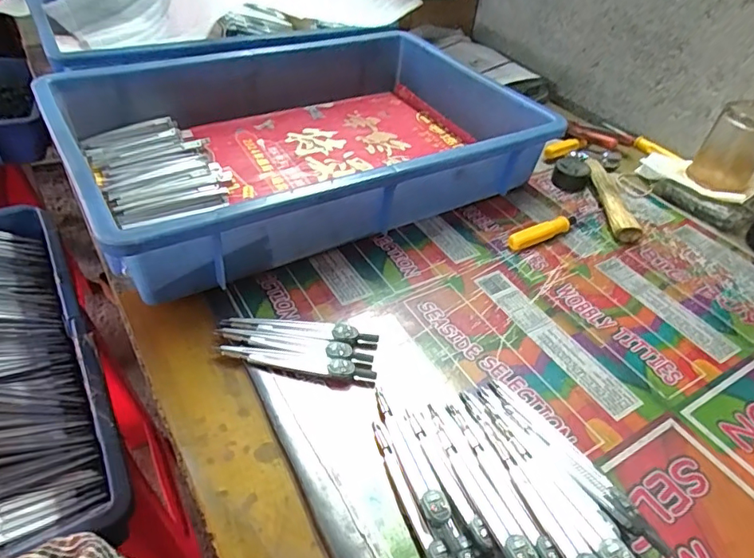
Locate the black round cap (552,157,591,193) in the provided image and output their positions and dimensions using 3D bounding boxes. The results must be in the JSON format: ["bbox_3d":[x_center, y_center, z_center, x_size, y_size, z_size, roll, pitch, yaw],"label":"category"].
[{"bbox_3d":[0.216,-0.117,0.568,0.038,0.020,0.038,18,44,12],"label":"black round cap"}]

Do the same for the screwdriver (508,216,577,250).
[{"bbox_3d":[0.164,-0.047,0.492,0.092,0.017,0.014,-19,49,-25],"label":"screwdriver"}]

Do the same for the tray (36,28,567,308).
[{"bbox_3d":[-0.072,-0.151,0.524,0.429,0.082,0.313,-21,49,-26],"label":"tray"}]

